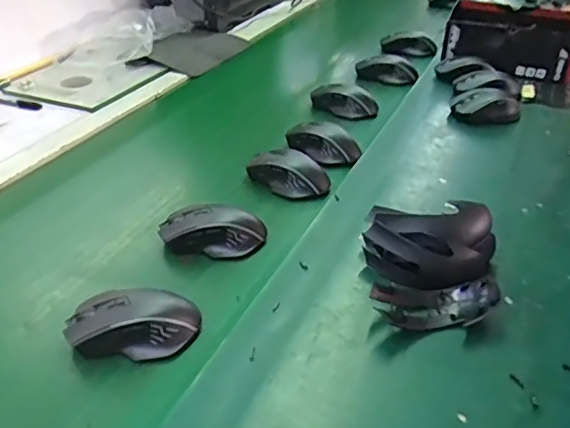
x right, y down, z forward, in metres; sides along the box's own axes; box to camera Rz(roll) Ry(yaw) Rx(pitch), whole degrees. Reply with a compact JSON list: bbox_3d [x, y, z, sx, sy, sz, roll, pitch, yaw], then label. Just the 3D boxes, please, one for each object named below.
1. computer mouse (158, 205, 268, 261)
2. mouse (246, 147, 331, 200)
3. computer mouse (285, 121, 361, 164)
[{"bbox_3d":[-0.083,0.017,0.626,0.114,0.038,0.060,8,35,10],"label":"computer mouse"},{"bbox_3d":[0.006,-0.056,0.737,0.102,0.034,0.062,26,42,32],"label":"mouse"},{"bbox_3d":[0.051,-0.104,0.806,0.112,0.041,0.052,20,39,25],"label":"computer mouse"}]

